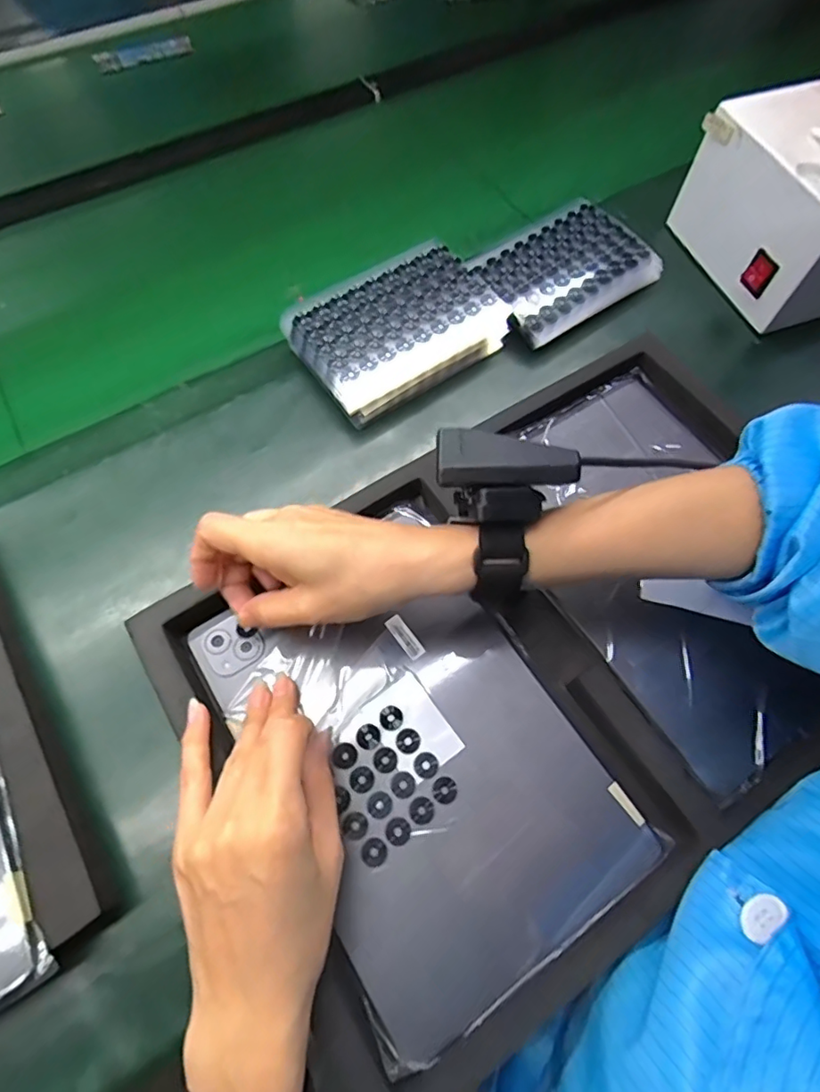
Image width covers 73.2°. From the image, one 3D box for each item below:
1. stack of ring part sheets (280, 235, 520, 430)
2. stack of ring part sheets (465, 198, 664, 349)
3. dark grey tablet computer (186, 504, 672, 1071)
[{"bbox_3d":[-0.012,-0.178,0.451,0.160,0.044,0.099,-36,72,-16],"label":"stack of ring part sheets"},{"bbox_3d":[0.132,-0.240,0.490,0.148,0.037,0.099,-36,72,-16],"label":"stack of ring part sheets"},{"bbox_3d":[0.003,0.112,0.320,0.170,0.012,0.244,-30,71,-14],"label":"dark grey tablet computer"}]

